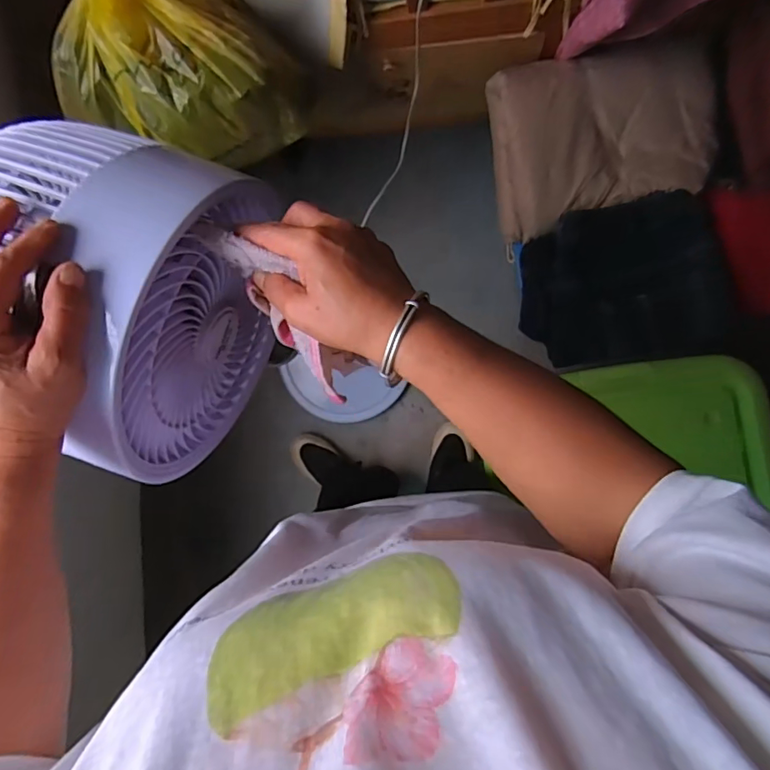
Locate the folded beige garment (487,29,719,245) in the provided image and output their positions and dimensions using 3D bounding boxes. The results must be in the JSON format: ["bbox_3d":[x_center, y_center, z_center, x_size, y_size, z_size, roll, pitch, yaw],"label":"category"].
[{"bbox_3d":[0.348,-0.400,0.856,0.330,0.121,0.248,-7,90,7],"label":"folded beige garment"}]

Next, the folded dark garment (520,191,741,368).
[{"bbox_3d":[0.393,-0.159,0.849,0.313,0.124,0.244,-6,90,7],"label":"folded dark garment"}]

